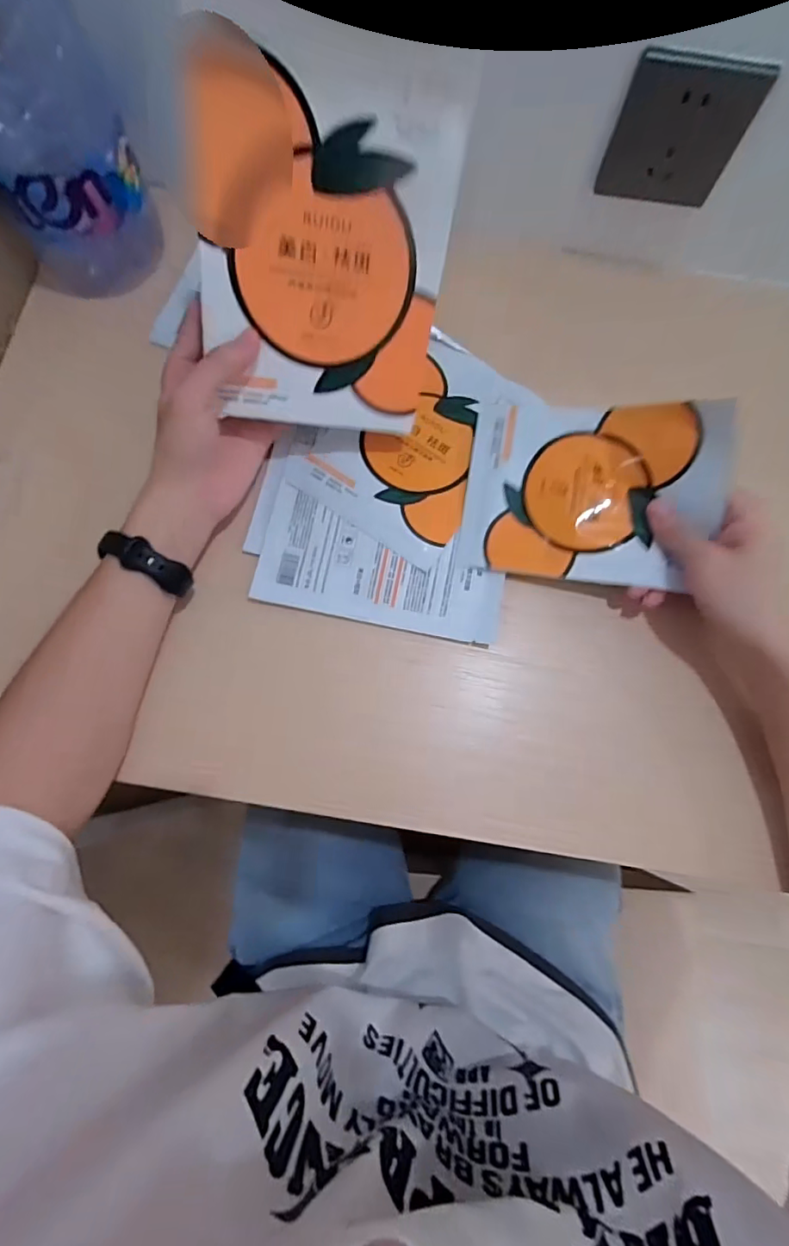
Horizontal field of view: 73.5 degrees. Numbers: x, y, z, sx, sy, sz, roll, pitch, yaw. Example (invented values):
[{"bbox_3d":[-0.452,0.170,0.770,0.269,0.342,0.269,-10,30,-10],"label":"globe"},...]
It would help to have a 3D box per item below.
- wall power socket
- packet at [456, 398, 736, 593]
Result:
[{"bbox_3d":[0.201,-0.348,0.376,0.084,0.084,0.004,17,62,2],"label":"wall power socket"},{"bbox_3d":[0.135,-0.096,0.370,0.166,0.034,0.128,7,86,15],"label":"packet"}]

